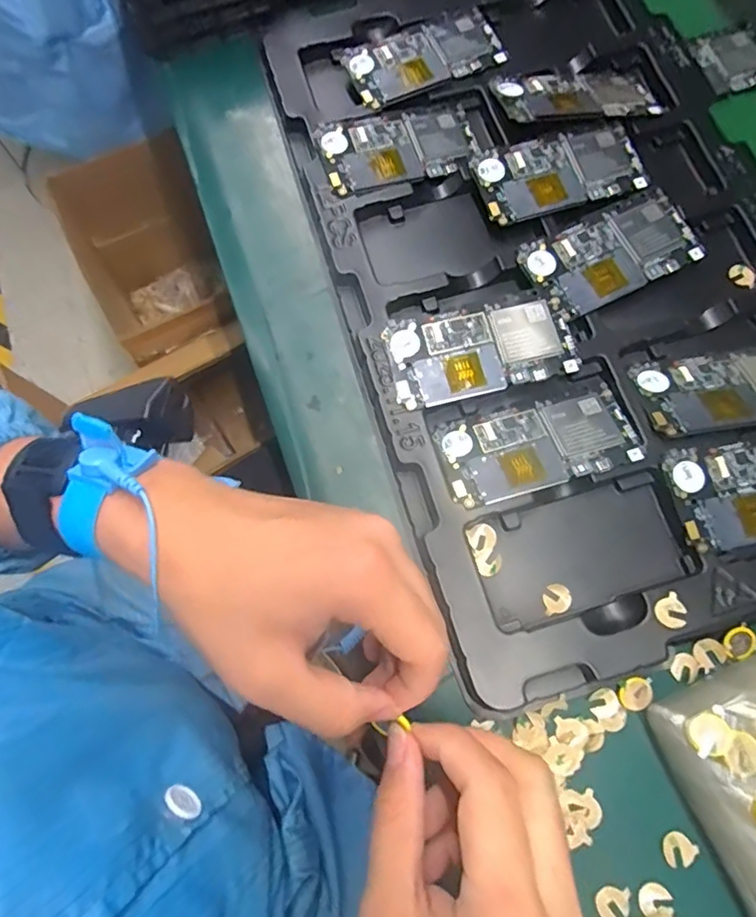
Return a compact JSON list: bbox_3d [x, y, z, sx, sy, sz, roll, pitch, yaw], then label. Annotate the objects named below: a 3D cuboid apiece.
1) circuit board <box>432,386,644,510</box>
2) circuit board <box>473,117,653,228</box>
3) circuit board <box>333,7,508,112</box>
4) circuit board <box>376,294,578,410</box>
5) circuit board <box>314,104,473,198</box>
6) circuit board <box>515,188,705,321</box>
[{"bbox_3d":[0.104,-0.008,0.367,0.125,0.006,0.061,-14,59,-2],"label":"circuit board"},{"bbox_3d":[0.138,-0.217,0.420,0.123,0.004,0.063,-15,76,-2],"label":"circuit board"},{"bbox_3d":[0.037,-0.330,0.458,0.125,0.006,0.065,-22,76,-4],"label":"circuit board"},{"bbox_3d":[0.070,-0.074,0.383,0.122,0.011,0.062,-13,76,-2],"label":"circuit board"},{"bbox_3d":[0.016,-0.242,0.433,0.118,0.005,0.066,-13,76,-2],"label":"circuit board"},{"bbox_3d":[0.169,-0.148,0.401,0.124,0.005,0.065,-26,76,-5],"label":"circuit board"}]

